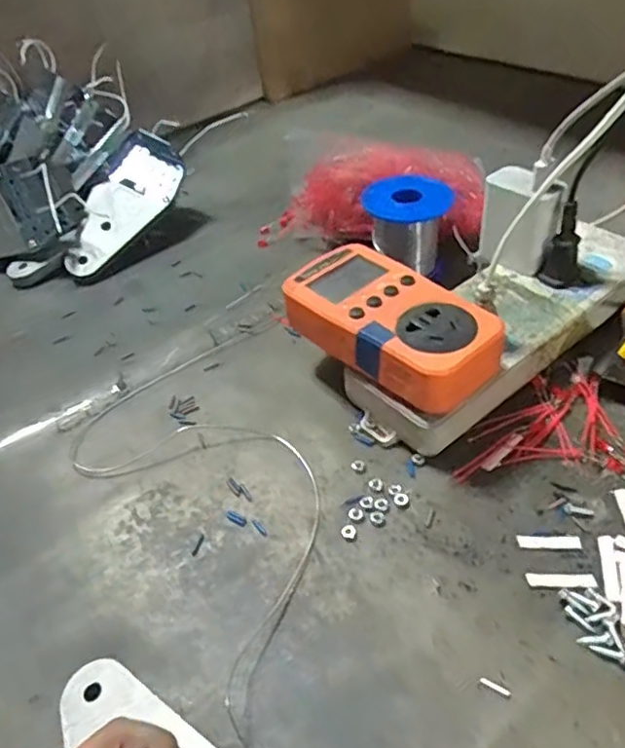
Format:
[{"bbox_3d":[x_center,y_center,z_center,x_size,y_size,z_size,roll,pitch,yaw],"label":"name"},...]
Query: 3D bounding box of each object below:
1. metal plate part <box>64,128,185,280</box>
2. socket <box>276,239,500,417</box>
[{"bbox_3d":[-0.164,-0.145,0.536,0.143,0.053,0.012,-59,25,-15],"label":"metal plate part"},{"bbox_3d":[0.043,-0.029,0.355,0.064,0.032,0.124,-36,50,-26],"label":"socket"}]

